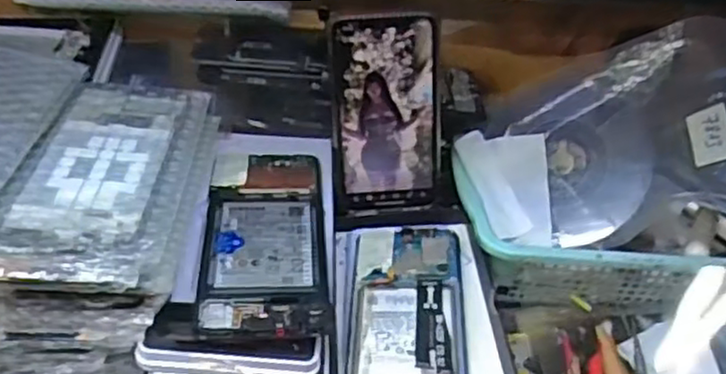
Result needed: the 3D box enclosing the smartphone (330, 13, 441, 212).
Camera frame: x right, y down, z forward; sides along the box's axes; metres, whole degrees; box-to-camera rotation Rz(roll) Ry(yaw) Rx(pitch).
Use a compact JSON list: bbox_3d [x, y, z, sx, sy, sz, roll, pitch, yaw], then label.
[{"bbox_3d":[0.018,-0.049,0.508,0.073,0.145,0.004,-4,27,0],"label":"smartphone"}]

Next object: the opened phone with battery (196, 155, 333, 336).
[{"bbox_3d":[-0.061,0.029,0.445,0.074,0.007,0.162,-1,39,-7],"label":"opened phone with battery"}]

